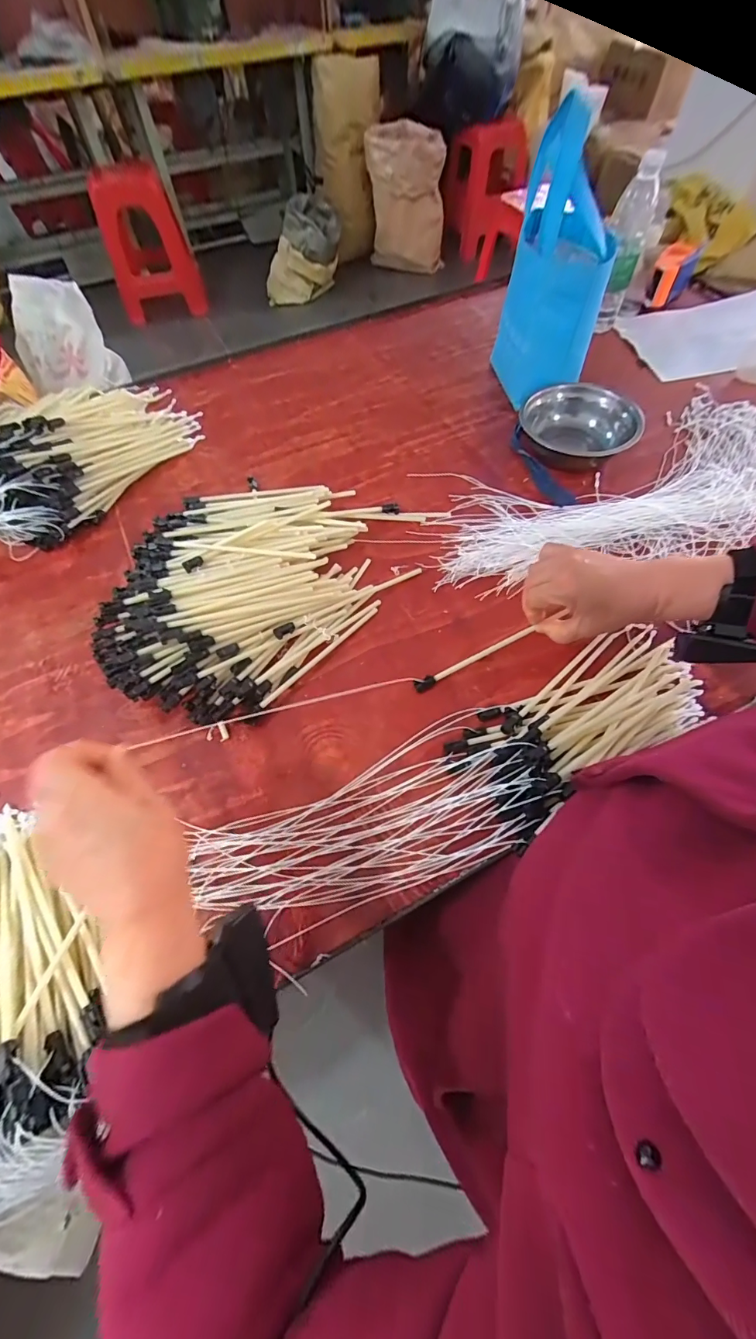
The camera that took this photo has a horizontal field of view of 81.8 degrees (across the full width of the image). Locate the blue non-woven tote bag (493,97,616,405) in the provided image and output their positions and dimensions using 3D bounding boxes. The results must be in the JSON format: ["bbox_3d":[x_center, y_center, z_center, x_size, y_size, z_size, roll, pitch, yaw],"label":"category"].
[{"bbox_3d":[0.259,-0.561,0.618,0.129,0.275,0.193,15,62,11],"label":"blue non-woven tote bag"}]

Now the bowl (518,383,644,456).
[{"bbox_3d":[0.288,-0.351,0.631,0.157,0.050,0.157,-1,61,2],"label":"bowl"}]

